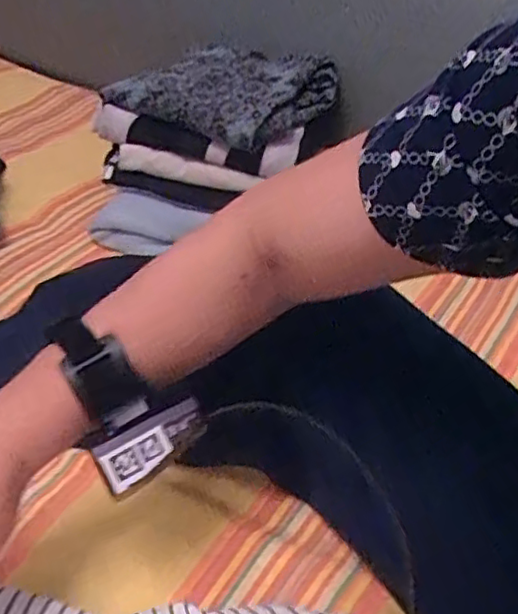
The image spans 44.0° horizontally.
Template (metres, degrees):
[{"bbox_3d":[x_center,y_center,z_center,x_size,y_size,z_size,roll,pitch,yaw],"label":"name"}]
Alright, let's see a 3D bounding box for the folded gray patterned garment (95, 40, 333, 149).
[{"bbox_3d":[-0.036,-0.255,0.749,0.191,0.052,0.213,38,51,27],"label":"folded gray patterned garment"}]

